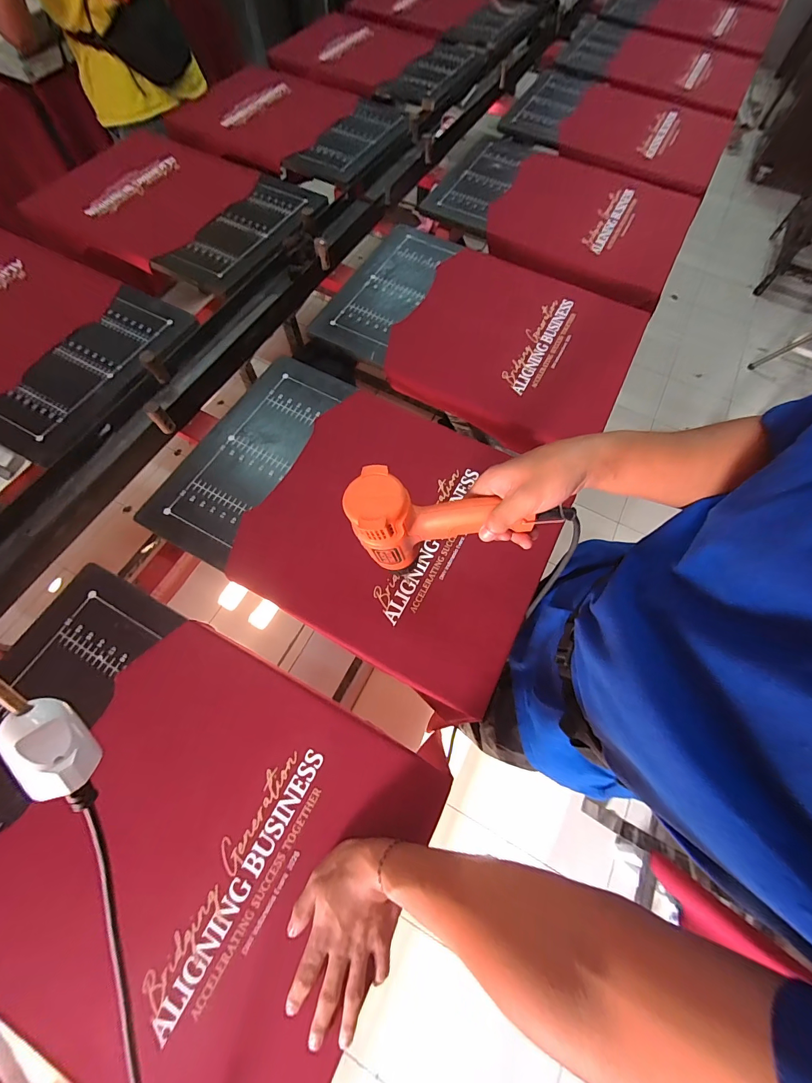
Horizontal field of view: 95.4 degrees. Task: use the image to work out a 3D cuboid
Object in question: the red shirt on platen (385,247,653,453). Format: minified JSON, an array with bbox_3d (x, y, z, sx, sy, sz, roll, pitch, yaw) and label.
[{"bbox_3d":[0.221,-0.404,0.743,0.442,0.047,0.415,24,69,8],"label":"red shirt on platen"}]

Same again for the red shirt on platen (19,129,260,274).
[{"bbox_3d":[-0.625,-0.855,0.908,0.487,0.059,0.460,25,72,10],"label":"red shirt on platen"}]

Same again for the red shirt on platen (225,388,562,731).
[{"bbox_3d":[-0.005,-0.023,0.570,0.425,0.023,0.401,26,70,9],"label":"red shirt on platen"}]

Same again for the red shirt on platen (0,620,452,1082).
[{"bbox_3d":[-0.227,0.354,0.418,0.417,0.032,0.405,26,70,9],"label":"red shirt on platen"}]

